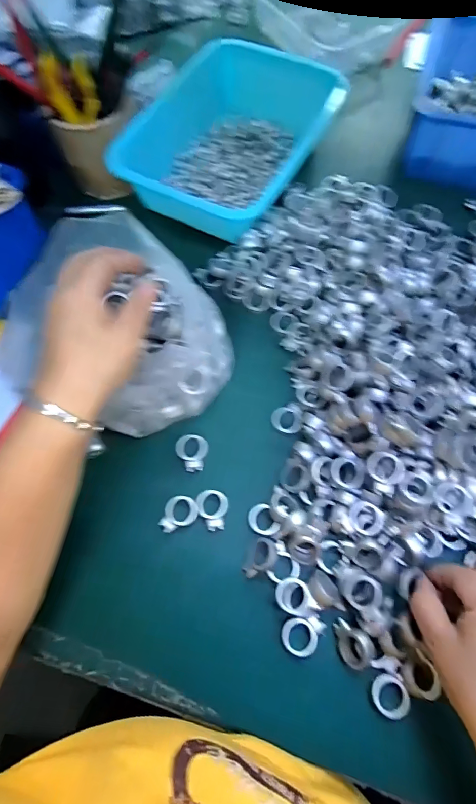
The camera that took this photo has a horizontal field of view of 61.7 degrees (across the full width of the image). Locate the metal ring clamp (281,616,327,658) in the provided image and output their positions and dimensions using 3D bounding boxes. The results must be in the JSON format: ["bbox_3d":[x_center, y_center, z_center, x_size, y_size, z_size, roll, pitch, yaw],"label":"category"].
[{"bbox_3d":[0.050,0.183,0.317,0.028,0.012,0.031,33,73,15],"label":"metal ring clamp"}]

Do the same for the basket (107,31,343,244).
[{"bbox_3d":[-0.012,-0.319,0.481,0.174,0.059,0.246,24,71,12],"label":"basket"}]

